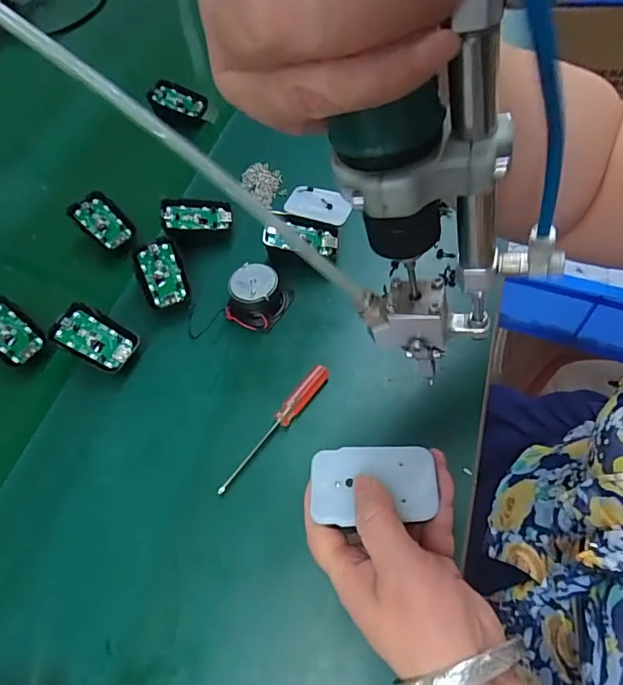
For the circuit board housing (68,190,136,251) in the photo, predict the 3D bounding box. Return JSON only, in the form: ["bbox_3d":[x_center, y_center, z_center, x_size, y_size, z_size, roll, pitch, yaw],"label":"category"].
[{"bbox_3d":[-0.220,-0.129,0.512,0.070,0.011,0.041,42,76,7],"label":"circuit board housing"}]

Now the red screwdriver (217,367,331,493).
[{"bbox_3d":[-0.029,0.066,0.381,0.015,0.009,0.125,34,68,22],"label":"red screwdriver"}]

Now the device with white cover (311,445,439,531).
[{"bbox_3d":[0.034,0.078,0.273,0.067,0.013,0.041,-3,59,2],"label":"device with white cover"}]

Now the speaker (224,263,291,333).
[{"bbox_3d":[-0.049,-0.044,0.440,0.048,0.034,0.055,24,64,18],"label":"speaker"}]

